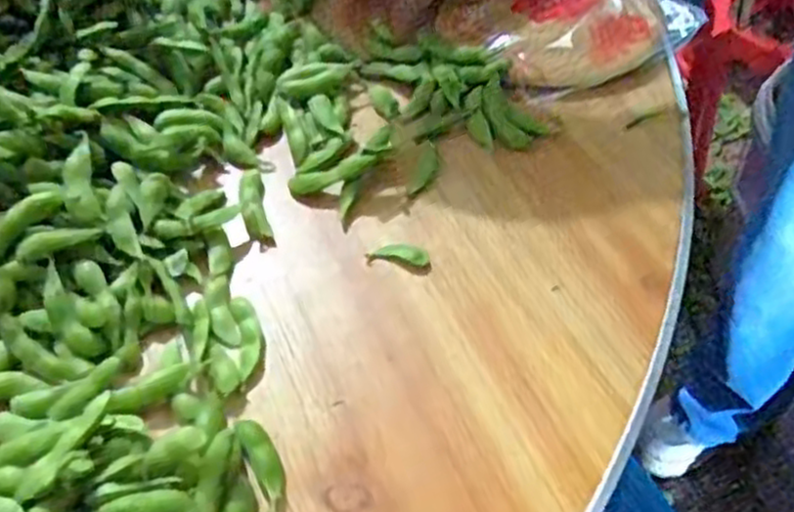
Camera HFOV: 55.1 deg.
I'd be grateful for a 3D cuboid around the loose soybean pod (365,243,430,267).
[{"bbox_3d":[0.001,-0.001,0.396,0.032,0.004,0.013,2,52,3],"label":"loose soybean pod"}]

